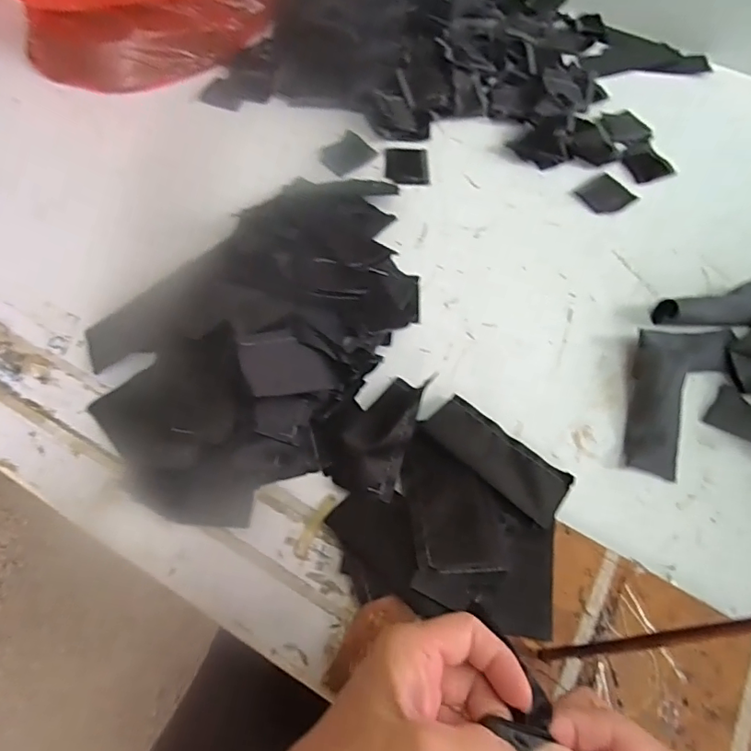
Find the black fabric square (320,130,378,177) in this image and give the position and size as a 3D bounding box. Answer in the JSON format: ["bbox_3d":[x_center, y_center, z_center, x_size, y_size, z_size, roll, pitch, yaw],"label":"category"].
[{"bbox_3d":[-0.033,-0.245,0.578,0.054,0.004,0.044,-41,74,-16],"label":"black fabric square"}]

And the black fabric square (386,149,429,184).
[{"bbox_3d":[0.035,-0.230,0.576,0.046,0.004,0.051,0,67,0],"label":"black fabric square"}]

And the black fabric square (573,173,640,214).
[{"bbox_3d":[0.247,-0.194,0.562,0.053,0.004,0.048,-32,68,-18],"label":"black fabric square"}]

